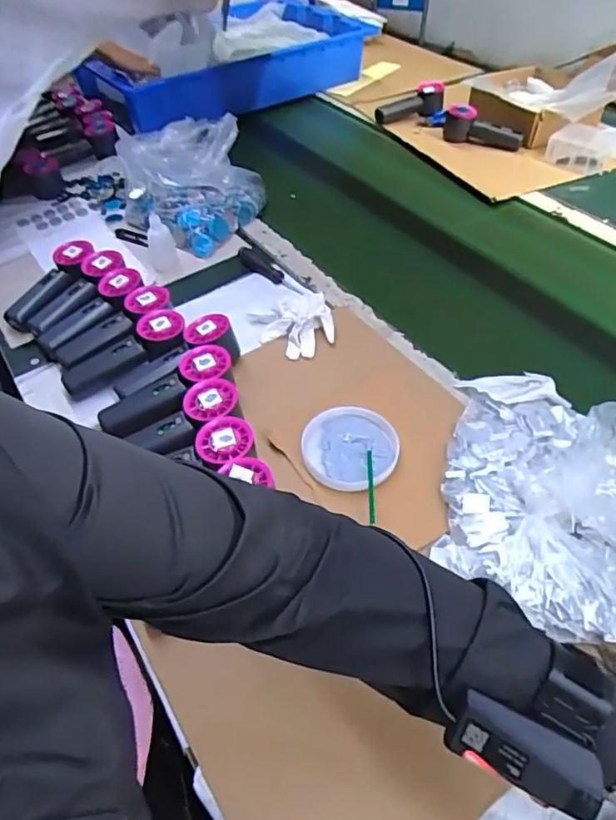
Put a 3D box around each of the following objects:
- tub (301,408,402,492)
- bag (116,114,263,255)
[{"bbox_3d":[0.047,0.038,0.596,0.094,0.023,0.097,-1,47,1],"label":"tub"},{"bbox_3d":[-0.194,-0.384,0.932,0.221,0.105,0.298,-14,49,-12],"label":"bag"}]

